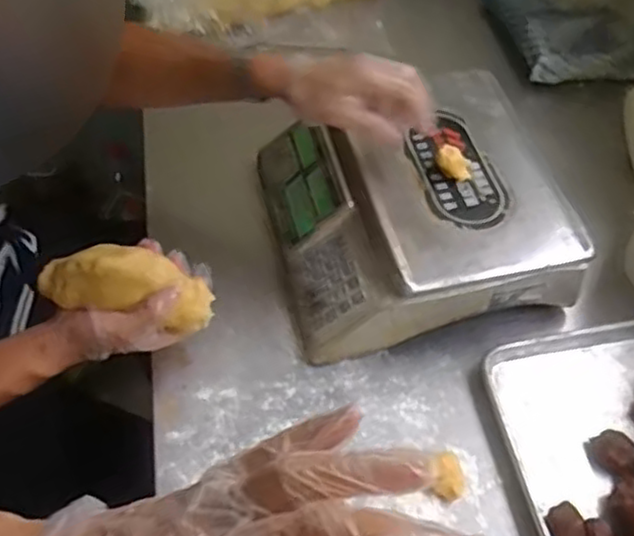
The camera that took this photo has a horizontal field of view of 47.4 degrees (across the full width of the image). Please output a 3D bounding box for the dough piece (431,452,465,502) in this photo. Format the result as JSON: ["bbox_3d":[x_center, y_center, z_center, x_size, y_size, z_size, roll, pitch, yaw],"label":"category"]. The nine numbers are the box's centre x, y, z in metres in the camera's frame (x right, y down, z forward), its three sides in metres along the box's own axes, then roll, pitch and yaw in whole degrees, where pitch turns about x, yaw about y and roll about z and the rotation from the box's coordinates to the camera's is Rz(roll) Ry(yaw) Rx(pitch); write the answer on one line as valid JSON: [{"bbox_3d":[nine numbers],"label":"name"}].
[{"bbox_3d":[0.139,0.217,0.759,0.032,0.025,0.051,7,53,3],"label":"dough piece"}]

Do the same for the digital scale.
[{"bbox_3d":[0.113,-0.080,0.889,0.317,0.152,0.315,-11,54,-10],"label":"digital scale"}]

